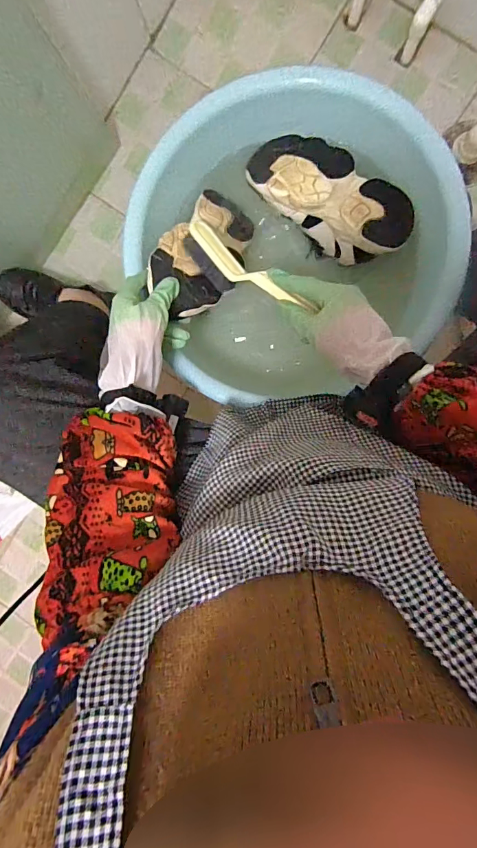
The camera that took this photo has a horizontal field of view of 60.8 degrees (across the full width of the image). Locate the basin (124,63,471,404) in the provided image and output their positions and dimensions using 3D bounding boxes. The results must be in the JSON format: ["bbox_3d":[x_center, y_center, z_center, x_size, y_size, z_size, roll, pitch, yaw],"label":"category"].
[{"bbox_3d":[0.075,-0.259,0.599,0.416,0.155,0.384,0,94,7],"label":"basin"}]

